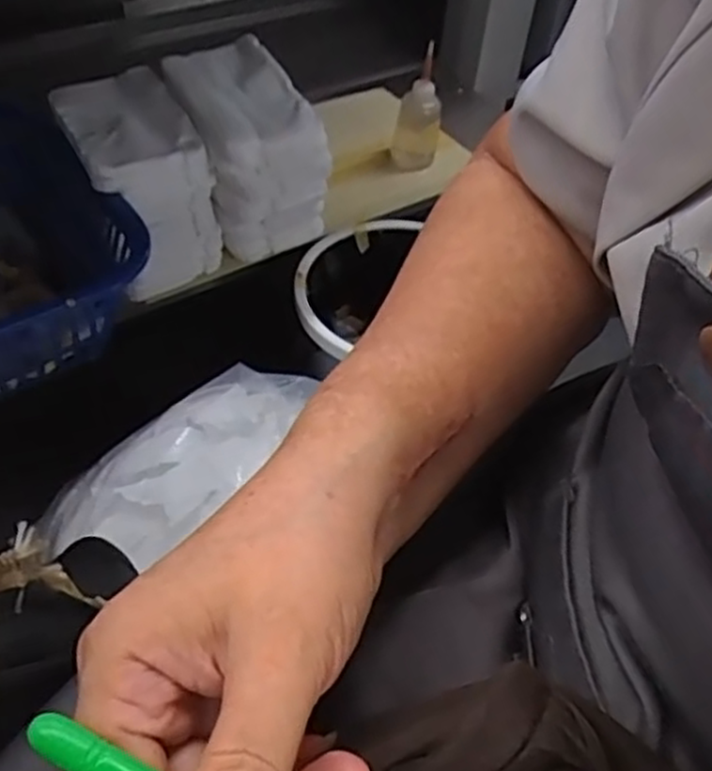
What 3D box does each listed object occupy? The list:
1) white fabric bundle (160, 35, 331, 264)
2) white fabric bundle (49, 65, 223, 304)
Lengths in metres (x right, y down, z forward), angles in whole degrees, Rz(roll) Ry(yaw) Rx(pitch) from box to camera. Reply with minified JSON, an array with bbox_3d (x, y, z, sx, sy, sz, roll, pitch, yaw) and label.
[{"bbox_3d":[-0.141,-0.293,0.974,0.156,0.200,0.216,-15,53,-17],"label":"white fabric bundle"},{"bbox_3d":[-0.268,-0.250,0.923,0.134,0.178,0.200,-22,55,-22],"label":"white fabric bundle"}]

